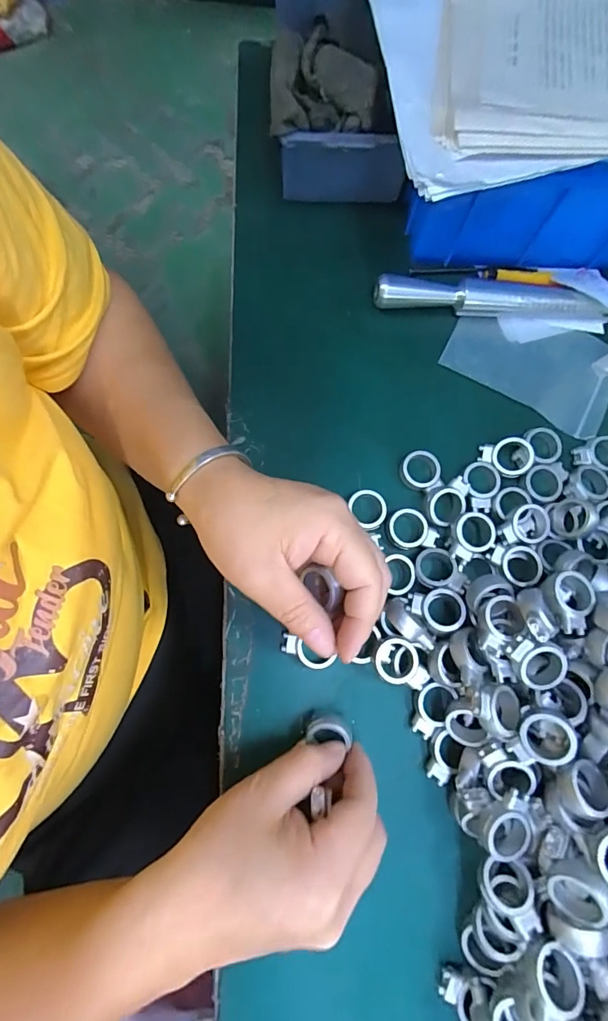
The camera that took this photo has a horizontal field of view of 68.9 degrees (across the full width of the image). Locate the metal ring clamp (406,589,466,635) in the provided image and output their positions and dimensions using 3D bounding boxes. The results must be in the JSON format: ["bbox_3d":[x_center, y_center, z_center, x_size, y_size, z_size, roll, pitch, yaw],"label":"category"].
[{"bbox_3d":[0.080,0.062,0.269,0.033,0.012,0.026,-4,78,-2],"label":"metal ring clamp"}]

